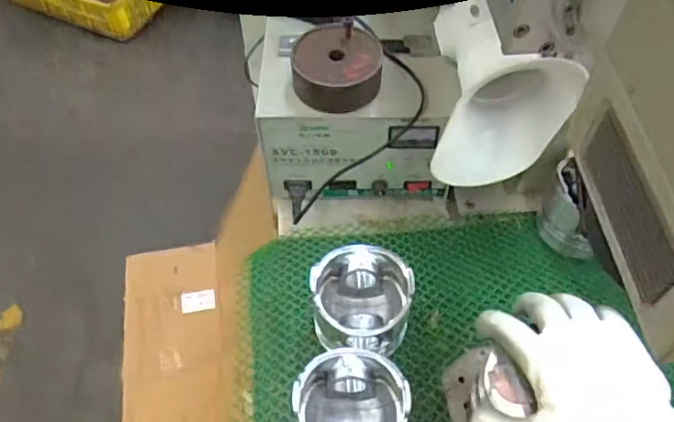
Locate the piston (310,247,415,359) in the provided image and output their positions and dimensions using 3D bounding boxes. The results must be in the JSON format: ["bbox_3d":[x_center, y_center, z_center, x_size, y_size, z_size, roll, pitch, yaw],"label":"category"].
[{"bbox_3d":[0.023,0.086,0.537,0.089,0.069,0.086,0,55,0],"label":"piston"}]

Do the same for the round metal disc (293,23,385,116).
[{"bbox_3d":[0.000,-0.141,0.564,0.085,0.037,0.089,0,55,0],"label":"round metal disc"}]

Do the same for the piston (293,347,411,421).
[{"bbox_3d":[0.011,0.167,0.477,0.085,0.074,0.087,0,55,0],"label":"piston"}]

